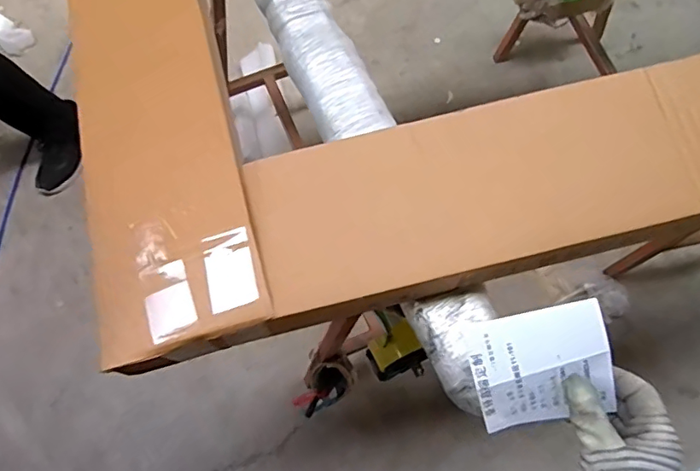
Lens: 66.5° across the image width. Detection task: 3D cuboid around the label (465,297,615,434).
[{"bbox_3d":[0.145,0.103,0.404,0.098,0.013,0.092,-16,105,10],"label":"label"}]

